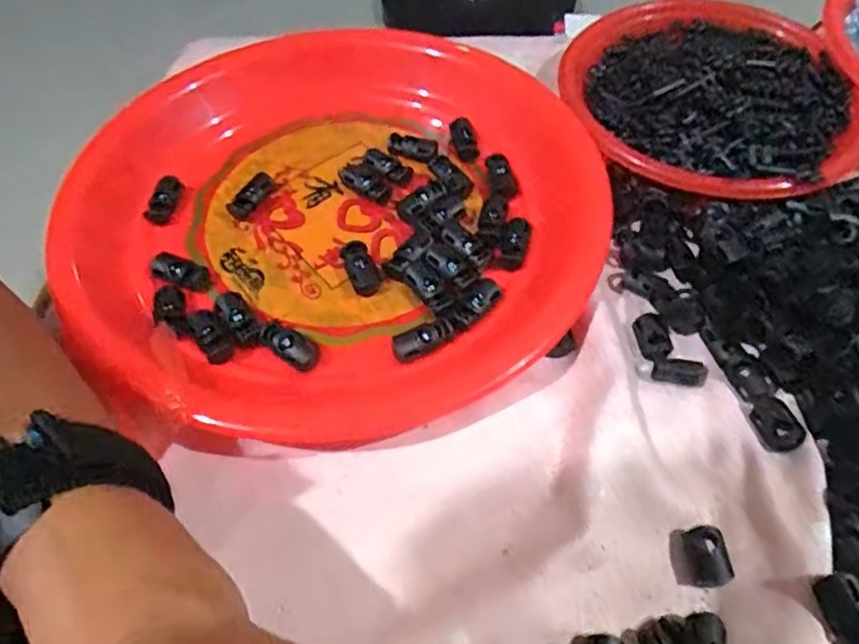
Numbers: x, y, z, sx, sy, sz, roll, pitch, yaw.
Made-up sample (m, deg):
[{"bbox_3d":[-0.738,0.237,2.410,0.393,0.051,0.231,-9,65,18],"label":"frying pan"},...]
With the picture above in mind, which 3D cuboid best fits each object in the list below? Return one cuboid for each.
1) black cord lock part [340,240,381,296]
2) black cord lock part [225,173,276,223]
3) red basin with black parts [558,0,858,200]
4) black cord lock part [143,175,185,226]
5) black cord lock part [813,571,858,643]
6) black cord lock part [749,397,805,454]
[{"bbox_3d":[-0.032,-0.026,0.298,0.014,0.011,0.026,-22,57,-12],"label":"black cord lock part"},{"bbox_3d":[-0.091,-0.064,0.325,0.011,0.008,0.029,27,61,20],"label":"black cord lock part"},{"bbox_3d":[0.154,-0.124,0.345,0.153,0.030,0.138,36,64,24],"label":"red basin with black parts"},{"bbox_3d":[-0.135,-0.062,0.326,0.014,0.005,0.030,1,56,3],"label":"black cord lock part"},{"bbox_3d":[0.134,0.092,0.205,0.012,0.008,0.019,-12,56,-6],"label":"black cord lock part"},{"bbox_3d":[0.136,0.040,0.249,0.014,0.009,0.021,-7,55,-2],"label":"black cord lock part"}]

